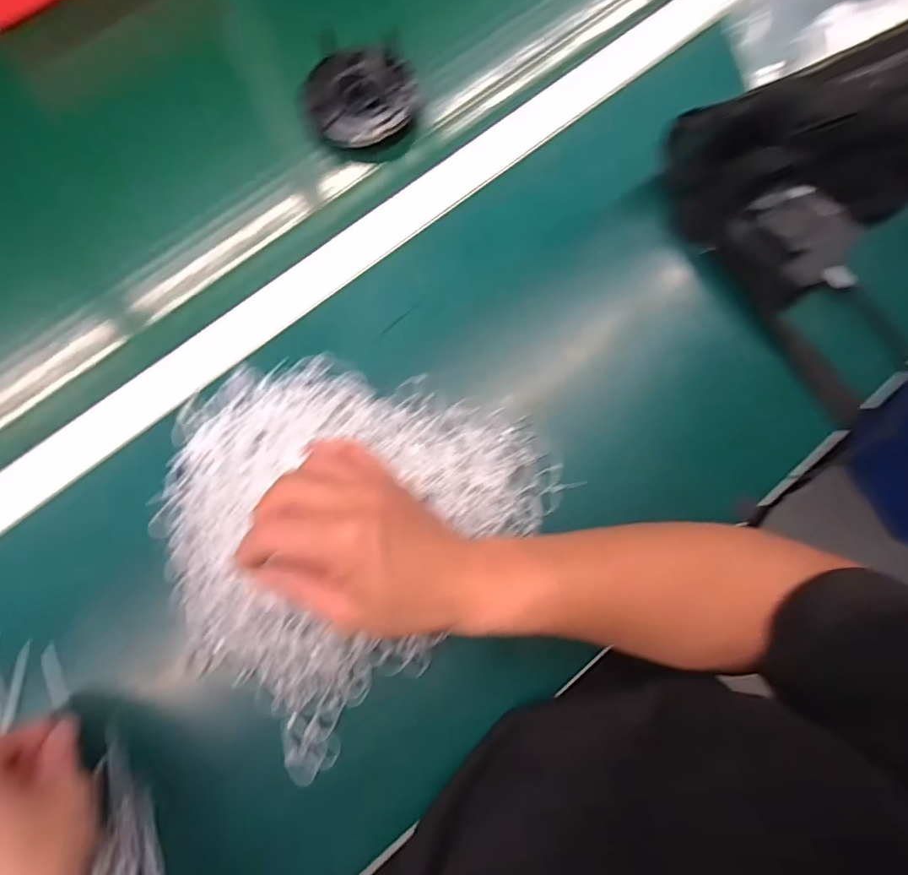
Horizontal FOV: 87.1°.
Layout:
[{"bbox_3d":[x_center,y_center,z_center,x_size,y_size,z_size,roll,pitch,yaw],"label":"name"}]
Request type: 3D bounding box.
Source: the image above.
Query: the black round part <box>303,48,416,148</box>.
[{"bbox_3d":[-0.085,-0.304,0.427,0.091,0.019,0.092,0,78,0],"label":"black round part"}]

